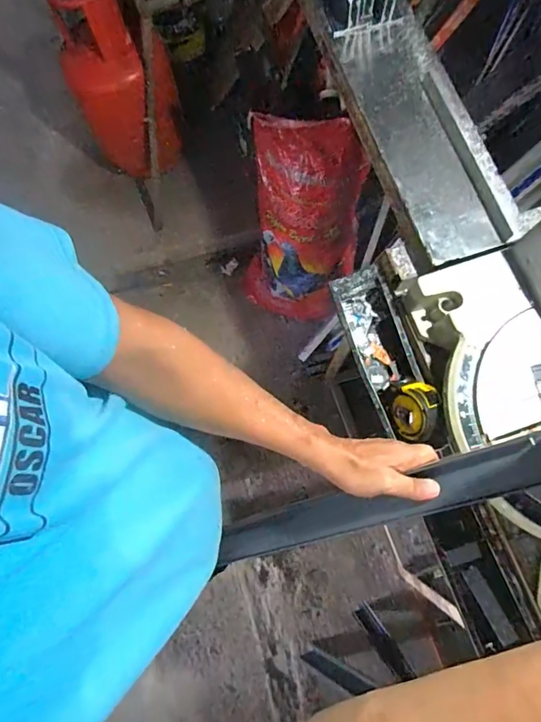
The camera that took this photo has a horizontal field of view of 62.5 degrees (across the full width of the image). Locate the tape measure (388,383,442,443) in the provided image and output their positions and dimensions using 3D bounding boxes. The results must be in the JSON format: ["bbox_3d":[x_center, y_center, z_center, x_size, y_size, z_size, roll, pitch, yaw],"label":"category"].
[{"bbox_3d":[0.202,0.071,0.615,0.042,0.073,0.081,-13,37,-34],"label":"tape measure"}]

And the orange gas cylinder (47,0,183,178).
[{"bbox_3d":[-0.440,-0.822,1.343,0.286,0.520,0.293,-35,79,-7],"label":"orange gas cylinder"}]

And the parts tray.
[{"bbox_3d":[0.167,-0.016,0.675,0.080,0.047,0.297,-18,78,-3],"label":"parts tray"}]

